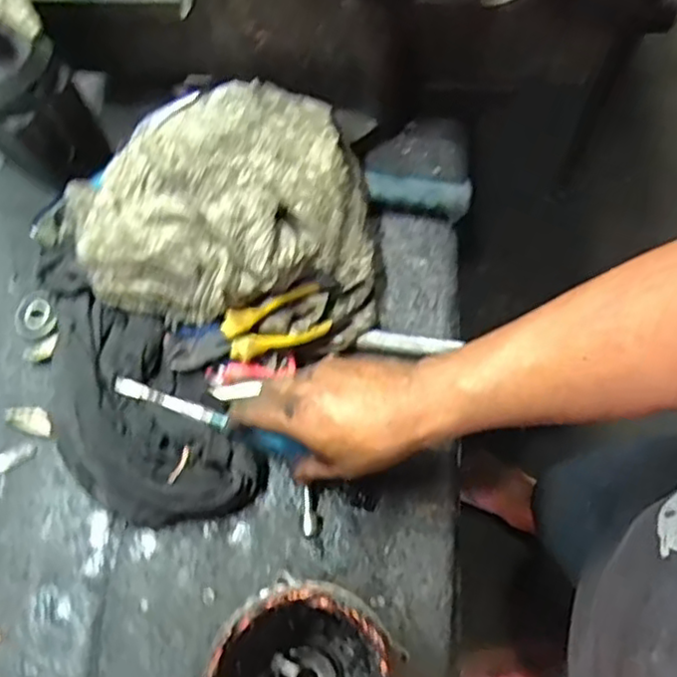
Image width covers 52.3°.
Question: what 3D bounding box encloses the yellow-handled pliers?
[{"bbox_3d":[-0.078,-0.007,0.598,0.136,0.028,0.048,-20,107,-16],"label":"yellow-handled pliers"}]

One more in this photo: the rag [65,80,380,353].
[{"bbox_3d":[-0.103,-0.123,0.624,0.278,0.128,0.232,3,69,2],"label":"rag"}]

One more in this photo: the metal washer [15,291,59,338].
[{"bbox_3d":[-0.283,-0.024,0.642,0.045,0.010,0.043,-2,79,11],"label":"metal washer"}]

